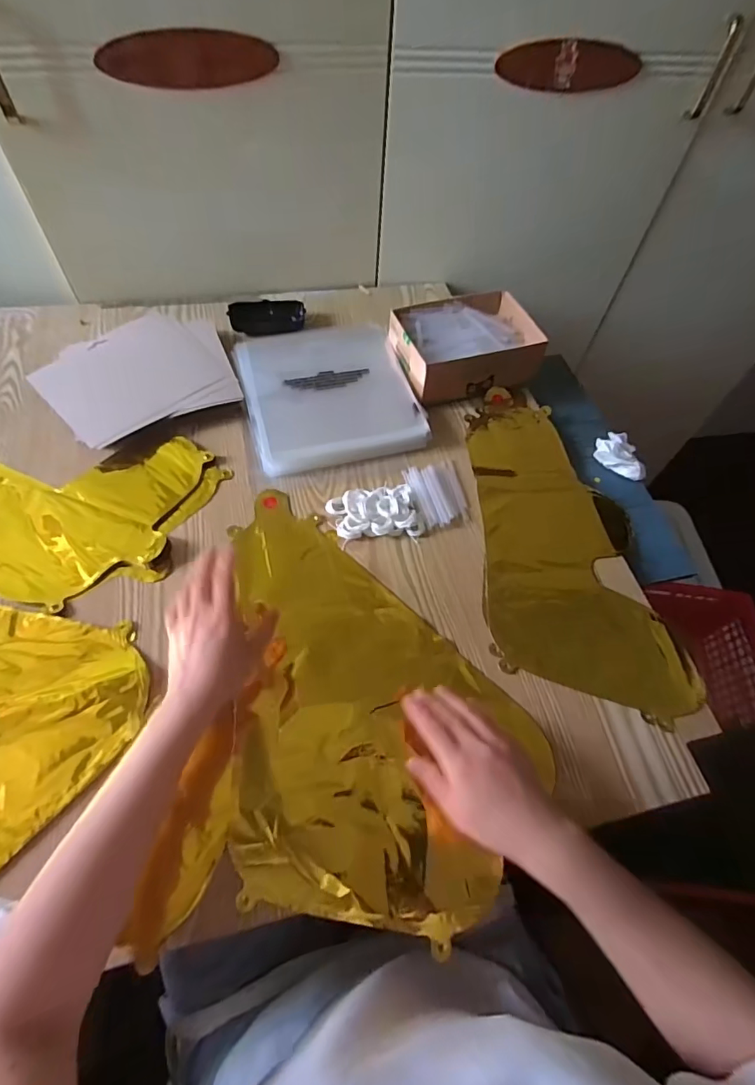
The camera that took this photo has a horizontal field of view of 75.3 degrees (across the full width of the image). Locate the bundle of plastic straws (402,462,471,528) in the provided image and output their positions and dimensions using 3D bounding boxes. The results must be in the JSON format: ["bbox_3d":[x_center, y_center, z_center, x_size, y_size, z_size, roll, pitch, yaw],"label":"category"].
[{"bbox_3d":[0.074,-0.061,0.588,0.068,0.012,0.087,-11,61,-11],"label":"bundle of plastic straws"}]

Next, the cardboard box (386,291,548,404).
[{"bbox_3d":[0.118,-0.271,0.683,0.190,0.071,0.140,-16,62,-14],"label":"cardboard box"}]

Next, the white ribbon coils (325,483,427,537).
[{"bbox_3d":[-0.003,-0.037,0.561,0.101,0.021,0.063,-6,60,-8],"label":"white ribbon coils"}]

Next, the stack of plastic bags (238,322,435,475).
[{"bbox_3d":[-0.067,-0.202,0.652,0.211,0.027,0.229,-13,61,-12],"label":"stack of plastic bags"}]

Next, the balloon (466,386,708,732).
[{"bbox_3d":[0.220,-0.019,0.570,0.207,0.019,0.414,1,59,-4],"label":"balloon"}]

